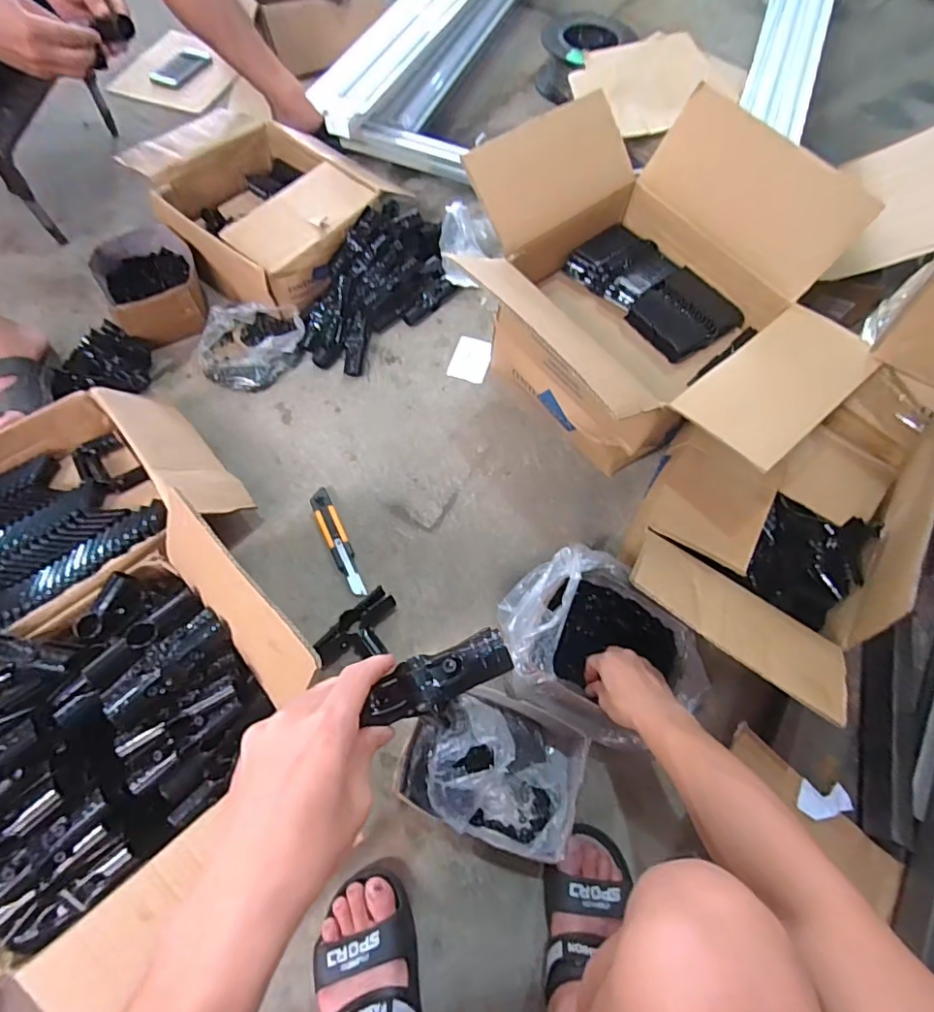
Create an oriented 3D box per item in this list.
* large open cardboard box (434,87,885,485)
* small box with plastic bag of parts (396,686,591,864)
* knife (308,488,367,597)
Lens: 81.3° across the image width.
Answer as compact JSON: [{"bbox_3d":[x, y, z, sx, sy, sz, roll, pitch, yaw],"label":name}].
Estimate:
[{"bbox_3d":[0.245,-0.265,0.794,0.435,0.336,0.529,-35,71,-17],"label":"large open cardboard box"},{"bbox_3d":[0.032,0.315,0.669,0.203,0.105,0.156,21,66,8],"label":"small box with plastic bag of parts"},{"bbox_3d":[-0.199,0.055,0.840,0.034,0.010,0.188,-23,68,-12],"label":"knife"}]

